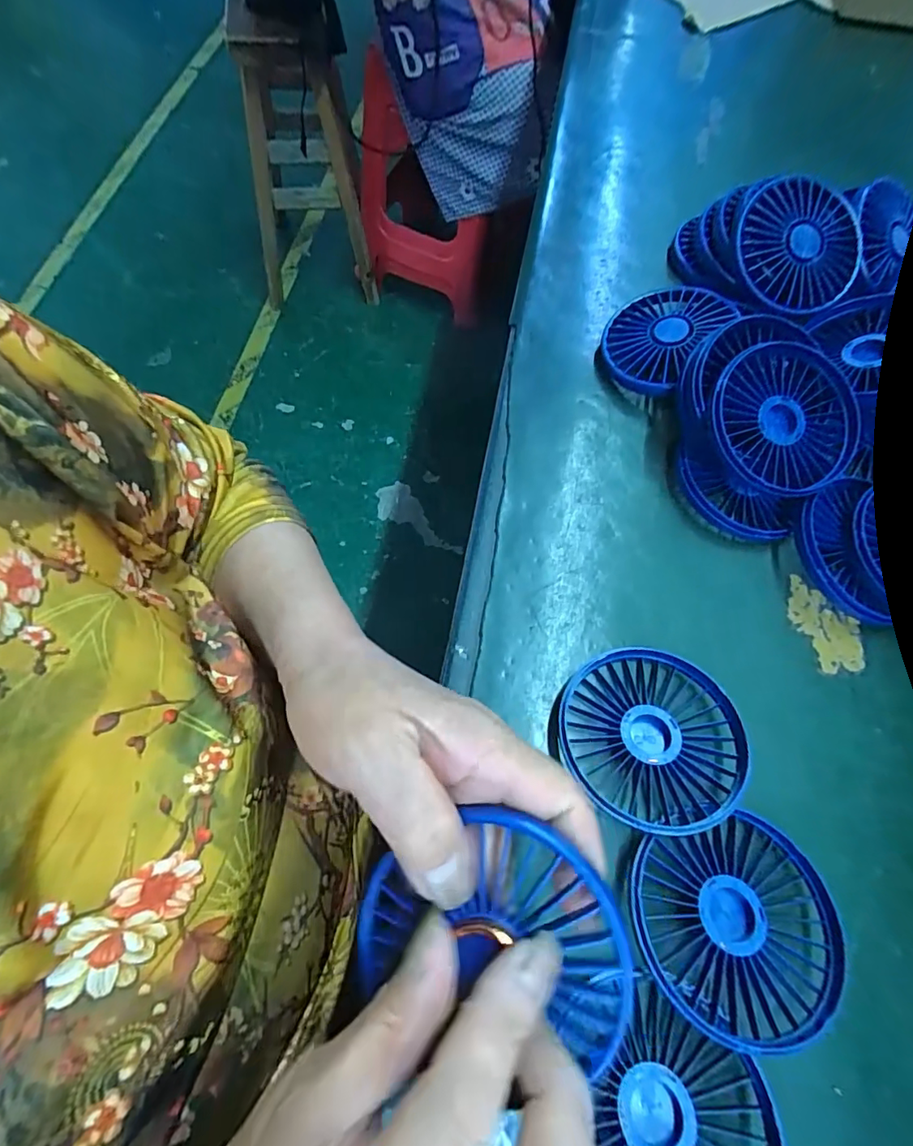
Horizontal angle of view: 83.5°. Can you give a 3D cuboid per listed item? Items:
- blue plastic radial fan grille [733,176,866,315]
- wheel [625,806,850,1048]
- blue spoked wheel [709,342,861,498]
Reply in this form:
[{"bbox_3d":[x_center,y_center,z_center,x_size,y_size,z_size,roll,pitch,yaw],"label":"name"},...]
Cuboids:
[{"bbox_3d":[0.225,-0.214,0.338,0.083,0.010,0.081,0,94,-2],"label":"blue plastic radial fan grille"},{"bbox_3d":[0.121,0.153,0.224,0.083,0.023,0.076,1,66,-2],"label":"wheel"},{"bbox_3d":[0.189,-0.087,0.295,0.089,0.011,0.087,0,88,-8],"label":"blue spoked wheel"}]

